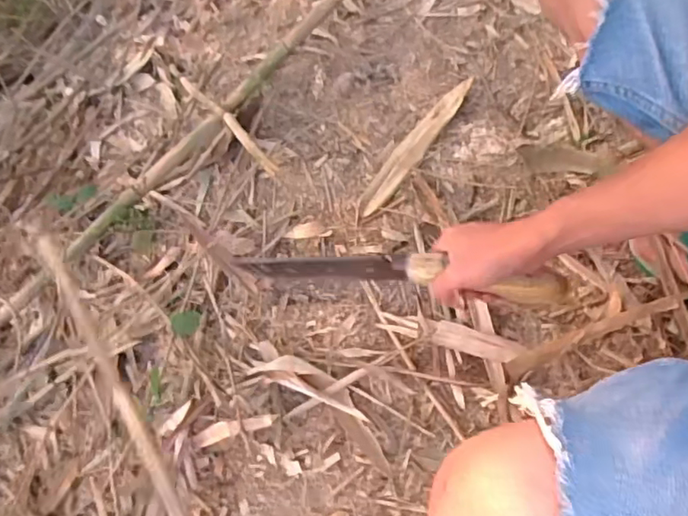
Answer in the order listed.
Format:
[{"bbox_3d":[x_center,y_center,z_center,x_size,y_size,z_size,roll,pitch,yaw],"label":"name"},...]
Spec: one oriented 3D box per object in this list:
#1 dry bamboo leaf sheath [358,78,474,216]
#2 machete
[{"bbox_3d":[0.113,-0.176,0.890,0.045,0.019,0.275,32,77,30],"label":"dry bamboo leaf sheath"},{"bbox_3d":[0.048,0.016,0.635,0.361,0.057,0.030,4,72,24],"label":"machete"}]

